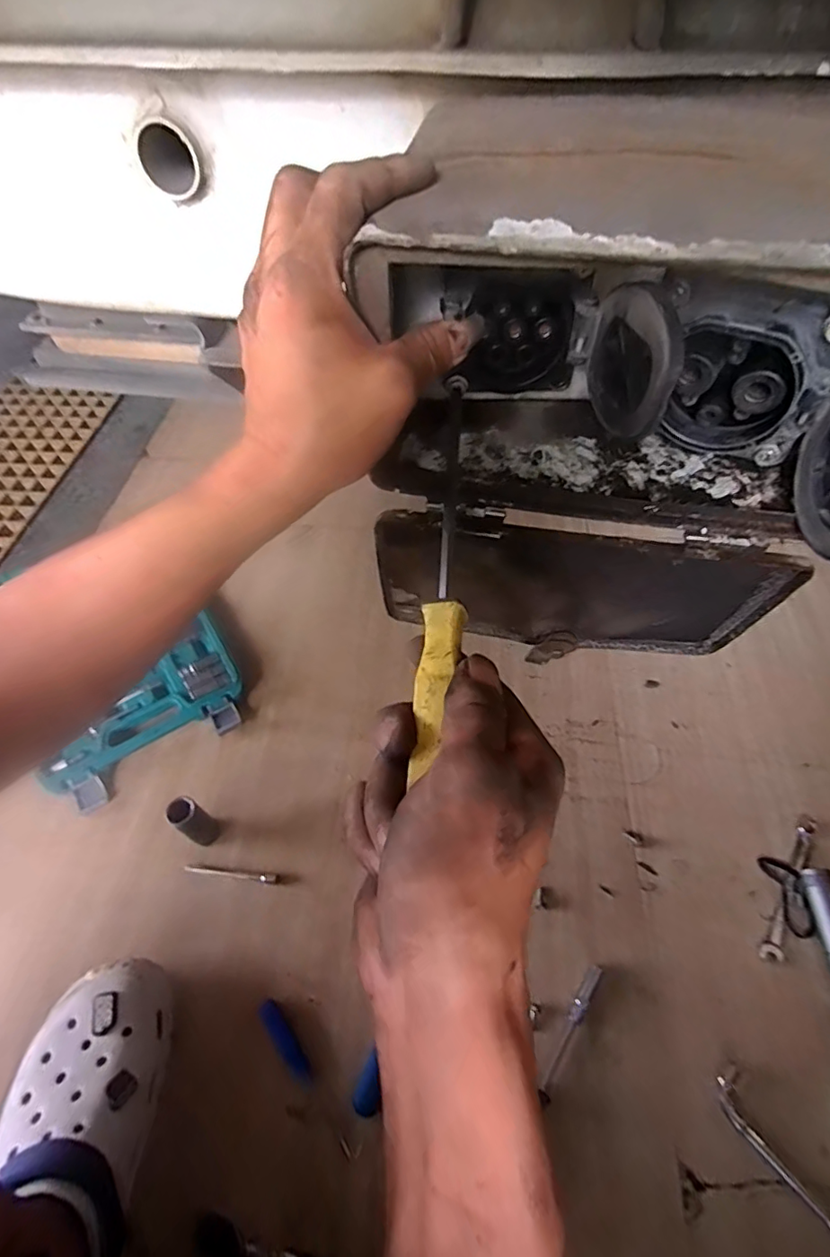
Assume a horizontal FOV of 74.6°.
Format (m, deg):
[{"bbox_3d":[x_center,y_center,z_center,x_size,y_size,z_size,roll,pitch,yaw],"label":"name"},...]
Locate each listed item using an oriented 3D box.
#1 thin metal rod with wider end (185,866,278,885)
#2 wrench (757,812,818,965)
[{"bbox_3d":[-0.191,0.256,0.566,0.101,0.004,0.010,3,56,7],"label":"thin metal rod with wider end"},{"bbox_3d":[0.379,0.256,0.546,0.018,0.014,0.163,30,63,23],"label":"wrench"}]

